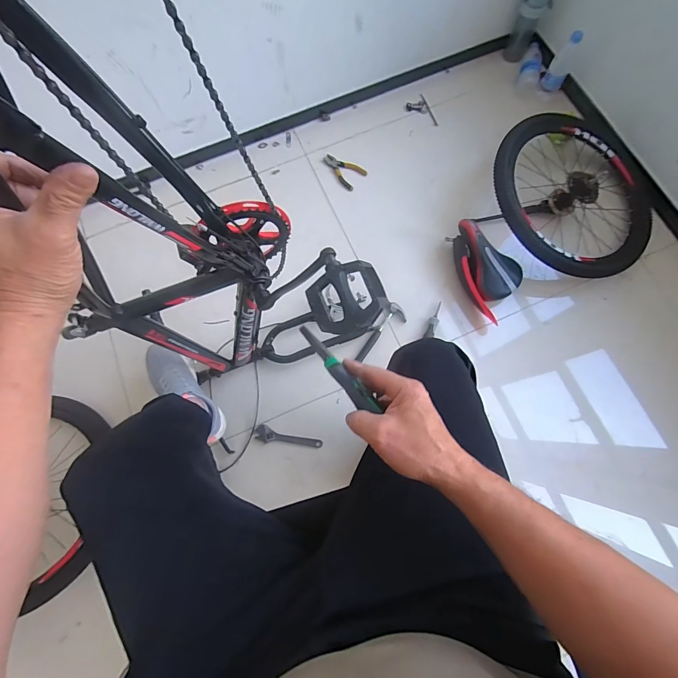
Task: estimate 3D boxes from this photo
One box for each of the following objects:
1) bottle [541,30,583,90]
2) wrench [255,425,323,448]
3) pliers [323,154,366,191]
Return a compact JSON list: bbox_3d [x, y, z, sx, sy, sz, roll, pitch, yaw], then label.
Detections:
[{"bbox_3d":[0.741,-0.914,1.148,0.070,0.181,0.074,31,78,9],"label":"bottle"},{"bbox_3d":[-0.143,0.285,0.993,0.191,0.012,0.043,11,76,4],"label":"wrench"},{"bbox_3d":[0.014,-0.592,1.213,0.159,0.023,0.085,41,80,11],"label":"pliers"}]

